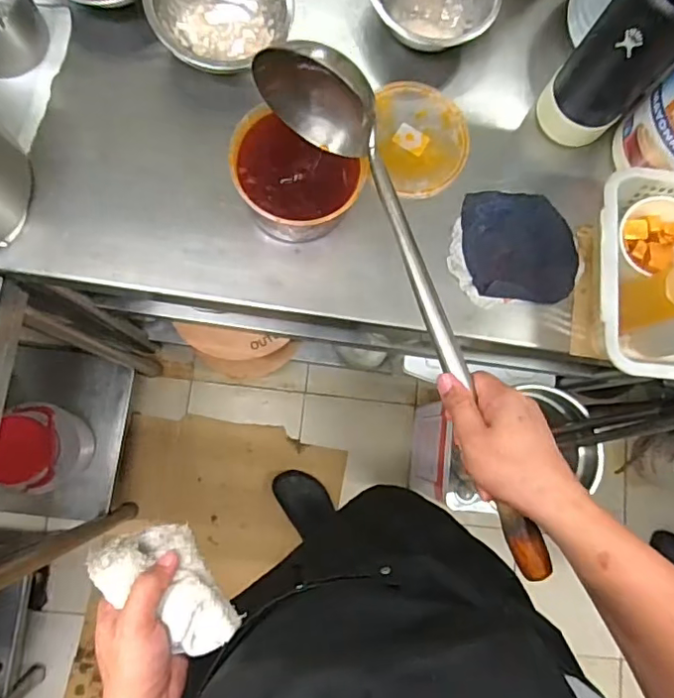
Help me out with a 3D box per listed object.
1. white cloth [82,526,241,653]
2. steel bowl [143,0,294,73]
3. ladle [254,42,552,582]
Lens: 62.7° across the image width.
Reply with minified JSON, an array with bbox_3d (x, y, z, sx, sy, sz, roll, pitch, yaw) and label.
[{"bbox_3d":[-0.138,0.195,0.463,0.127,0.043,0.064,40,80,2],"label":"white cloth"},{"bbox_3d":[-0.132,-0.379,0.631,0.157,0.070,0.136,4,81,-4],"label":"steel bowl"},{"bbox_3d":[0.047,-0.046,0.489,0.085,0.092,0.503,-18,75,-7],"label":"ladle"}]

